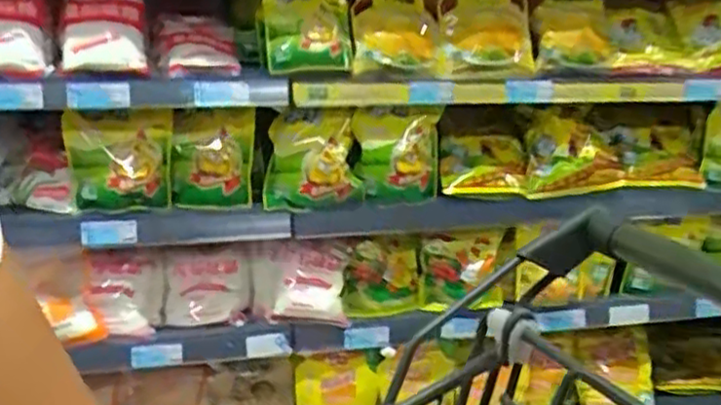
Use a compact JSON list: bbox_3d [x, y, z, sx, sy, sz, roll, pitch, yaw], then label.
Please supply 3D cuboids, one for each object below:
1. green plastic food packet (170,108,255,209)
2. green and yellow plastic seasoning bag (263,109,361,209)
[{"bbox_3d":[-0.235,-0.068,1.129,0.134,0.153,0.071,0,20,-6],"label":"green plastic food packet"},{"bbox_3d":[-0.080,-0.070,1.165,0.156,0.150,0.080,1,20,-4],"label":"green and yellow plastic seasoning bag"}]

